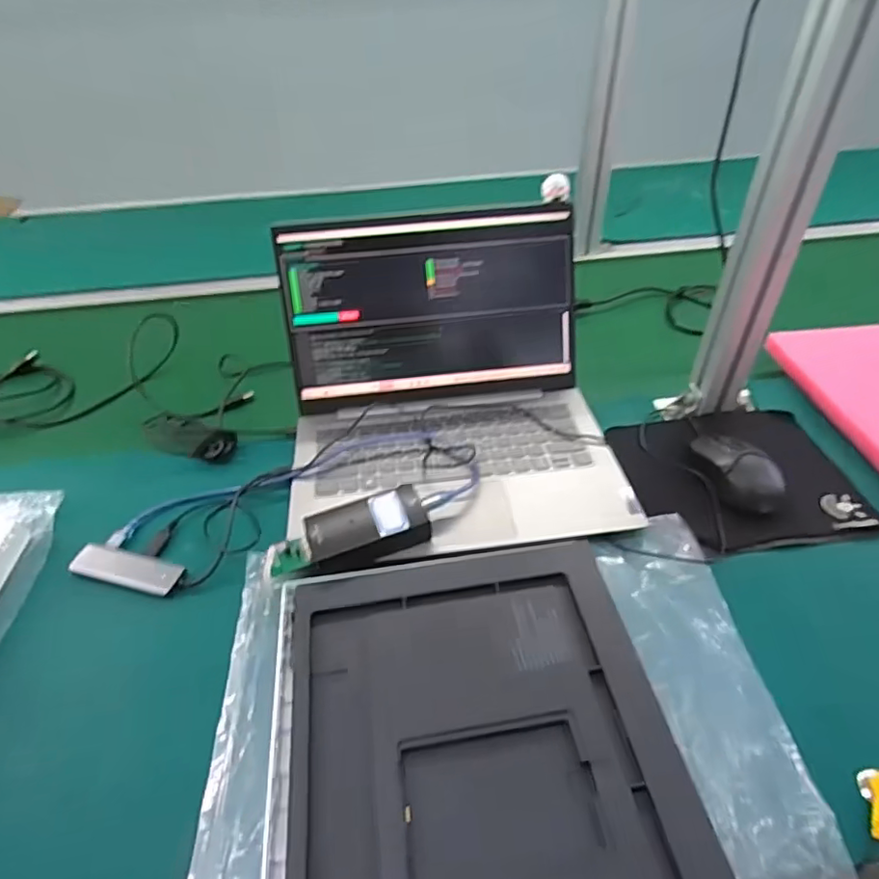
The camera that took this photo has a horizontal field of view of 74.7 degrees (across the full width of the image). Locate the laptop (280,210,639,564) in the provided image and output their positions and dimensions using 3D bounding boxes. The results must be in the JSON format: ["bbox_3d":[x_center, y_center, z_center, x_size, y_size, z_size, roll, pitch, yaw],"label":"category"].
[{"bbox_3d":[0.005,-0.069,0.553,0.310,0.176,0.291,-5,42,-4],"label":"laptop"}]

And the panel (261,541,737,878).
[{"bbox_3d":[0.019,0.207,0.376,0.255,0.044,0.288,-6,42,-5],"label":"panel"}]

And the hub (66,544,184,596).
[{"bbox_3d":[-0.272,0.111,0.496,0.101,0.010,0.033,9,43,12],"label":"hub"}]

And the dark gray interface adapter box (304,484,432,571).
[{"bbox_3d":[-0.062,0.077,0.494,0.101,0.027,0.054,-16,44,-16],"label":"dark gray interface adapter box"}]

